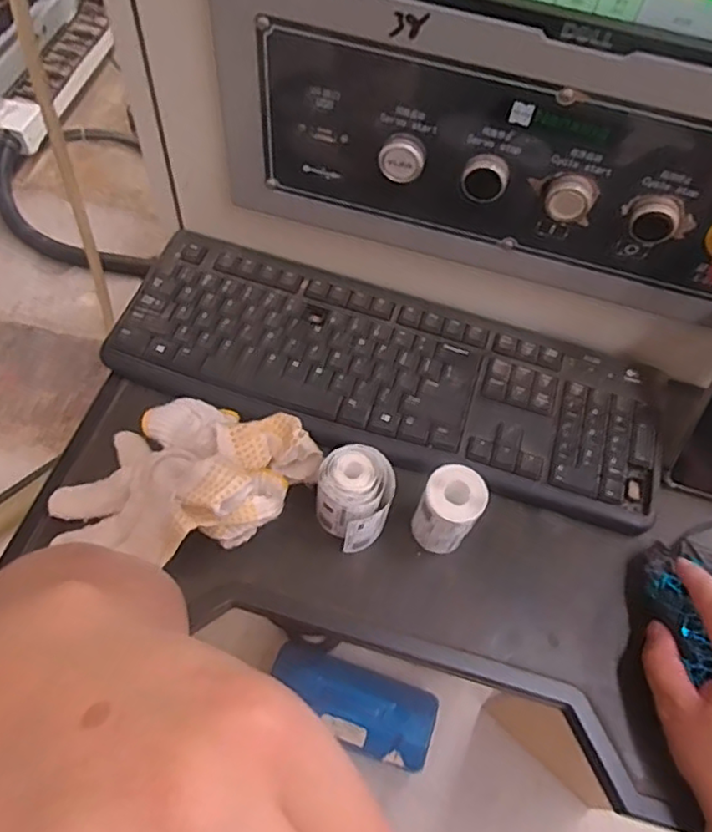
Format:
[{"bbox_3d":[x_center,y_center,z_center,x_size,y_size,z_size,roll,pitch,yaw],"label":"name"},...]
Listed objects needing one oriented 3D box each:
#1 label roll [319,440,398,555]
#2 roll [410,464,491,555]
[{"bbox_3d":[-0.001,0.058,0.435,0.051,0.057,0.059,1,61,-4],"label":"label roll"},{"bbox_3d":[0.063,0.067,0.436,0.041,0.064,0.042,26,62,10],"label":"roll"}]

